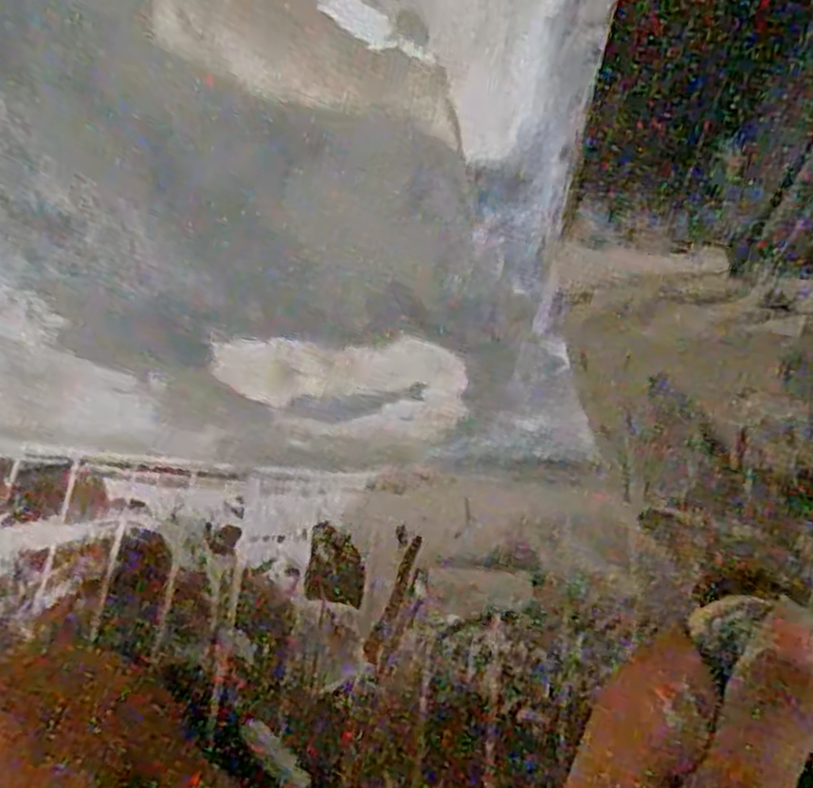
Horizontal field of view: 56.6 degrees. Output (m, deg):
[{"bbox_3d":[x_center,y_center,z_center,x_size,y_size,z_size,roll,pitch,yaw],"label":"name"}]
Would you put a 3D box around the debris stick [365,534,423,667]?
[{"bbox_3d":[-0.007,0.118,0.439,0.011,0.004,0.074,20,72,8],"label":"debris stick"}]

